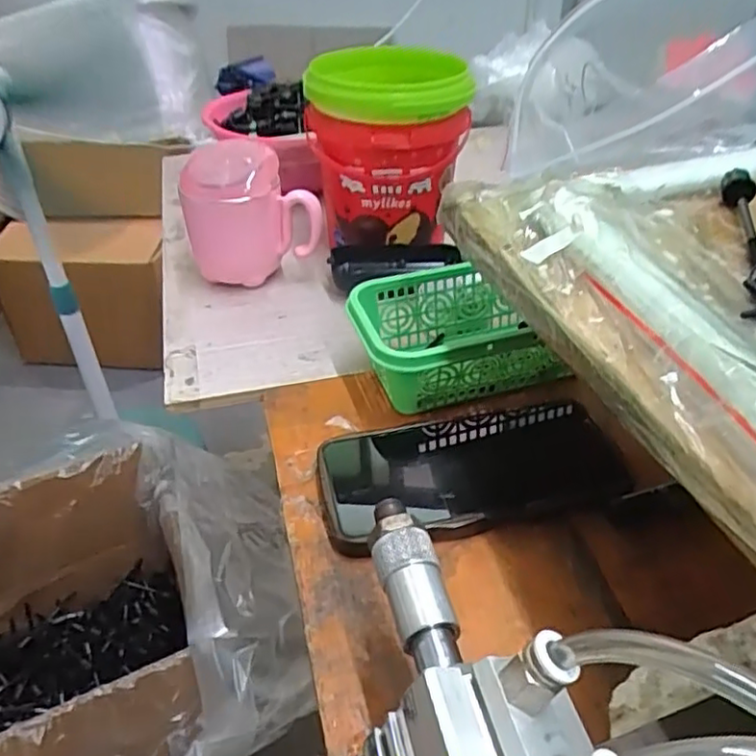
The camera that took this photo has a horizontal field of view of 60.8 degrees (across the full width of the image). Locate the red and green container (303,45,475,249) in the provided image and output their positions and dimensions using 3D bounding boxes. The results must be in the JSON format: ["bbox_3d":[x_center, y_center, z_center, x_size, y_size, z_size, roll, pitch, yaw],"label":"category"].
[{"bbox_3d":[0.005,-0.194,0.537,0.119,0.137,0.113,-8,39,-10],"label":"red and green container"}]

